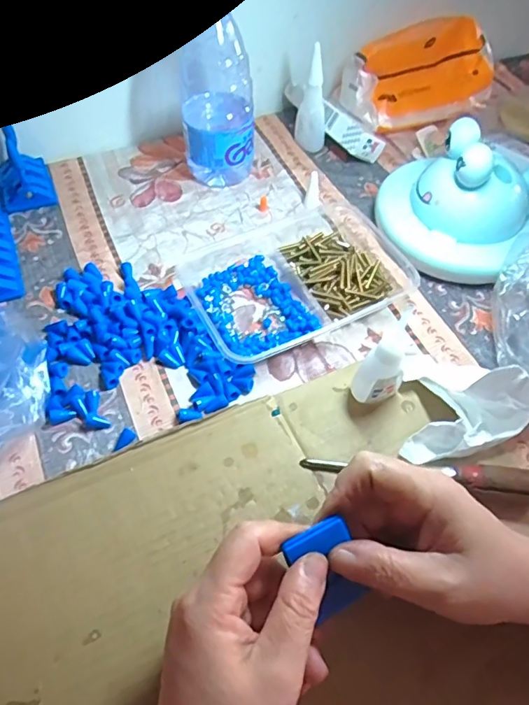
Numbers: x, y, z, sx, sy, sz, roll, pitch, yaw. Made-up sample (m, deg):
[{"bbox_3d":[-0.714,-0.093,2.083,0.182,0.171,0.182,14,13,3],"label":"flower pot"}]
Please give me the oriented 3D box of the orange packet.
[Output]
[{"bbox_3d":[0.165,-0.293,0.541,0.167,0.076,0.078,-25,60,-18],"label":"orange packet"}]

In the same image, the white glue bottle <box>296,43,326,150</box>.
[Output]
[{"bbox_3d":[0.048,-0.243,0.495,0.029,0.096,0.025,5,56,1],"label":"white glue bottle"}]

